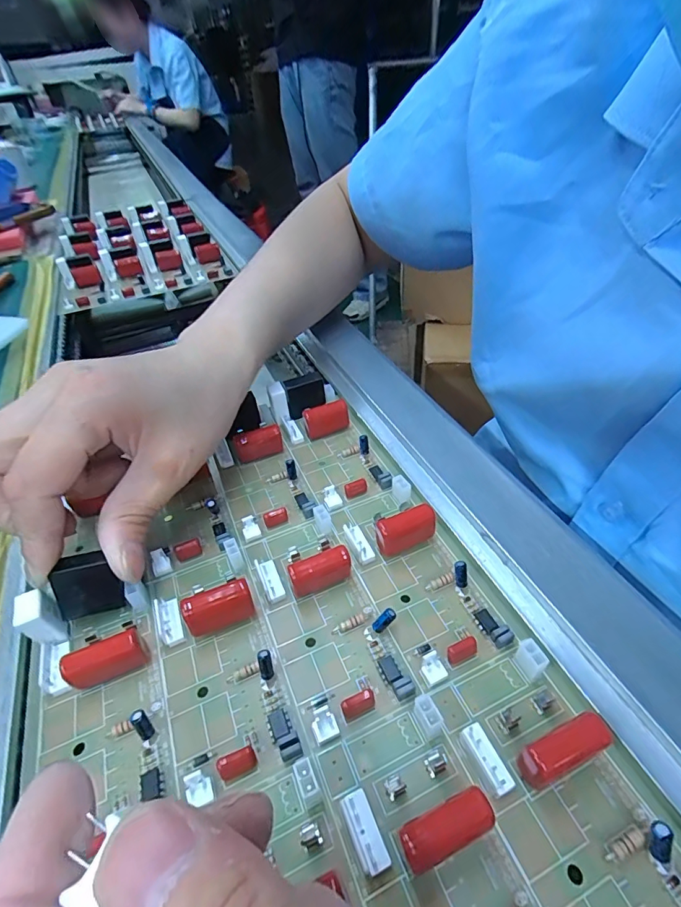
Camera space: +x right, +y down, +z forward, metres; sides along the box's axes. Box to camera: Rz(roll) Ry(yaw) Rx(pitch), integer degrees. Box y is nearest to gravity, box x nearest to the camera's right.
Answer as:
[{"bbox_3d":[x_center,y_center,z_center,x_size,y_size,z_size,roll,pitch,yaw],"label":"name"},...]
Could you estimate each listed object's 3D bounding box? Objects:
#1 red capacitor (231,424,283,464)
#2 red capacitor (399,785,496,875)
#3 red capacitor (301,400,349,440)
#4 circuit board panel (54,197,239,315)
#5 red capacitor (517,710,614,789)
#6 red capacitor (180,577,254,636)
[{"bbox_3d":[-0.047,-0.005,0.257,0.027,0.021,0.006,-18,44,-15],"label":"red capacitor"},{"bbox_3d":[0.030,0.109,0.128,0.027,0.018,0.010,-18,44,-15],"label":"red capacitor"},{"bbox_3d":[-0.008,-0.020,0.271,0.026,0.020,0.009,-18,44,-15],"label":"red capacitor"},{"bbox_3d":[-0.258,-0.266,0.561,0.175,0.027,0.293,-20,45,-16],"label":"circuit board panel"},{"bbox_3d":[0.068,0.095,0.140,0.031,0.017,0.010,-19,44,-15],"label":"red capacitor"},{"bbox_3d":[-0.049,0.065,0.183,0.026,0.020,0.011,-17,44,-13],"label":"red capacitor"}]

